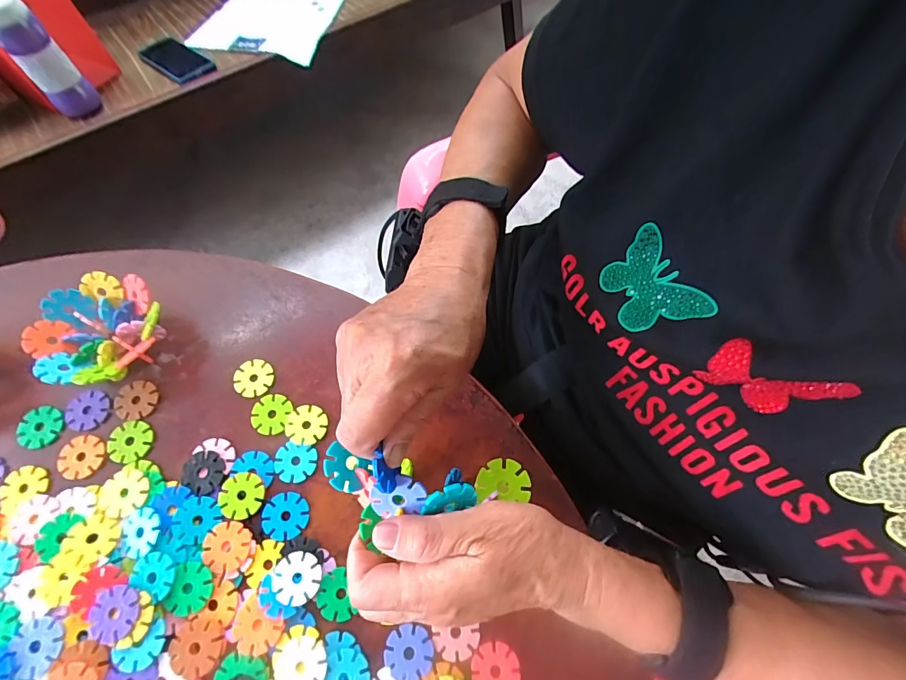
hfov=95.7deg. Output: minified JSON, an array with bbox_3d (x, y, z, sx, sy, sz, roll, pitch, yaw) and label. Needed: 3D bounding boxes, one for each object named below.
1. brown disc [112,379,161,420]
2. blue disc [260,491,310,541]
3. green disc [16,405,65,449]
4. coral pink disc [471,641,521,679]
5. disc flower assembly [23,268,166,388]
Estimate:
[{"bbox_3d":[-0.257,0.048,0.331,0.033,0.004,0.031,1,68,-2],"label":"brown disc"},{"bbox_3d":[-0.122,0.128,0.299,0.032,0.004,0.032,1,68,-2],"label":"blue disc"},{"bbox_3d":[-0.322,0.067,0.319,0.032,0.004,0.032,1,68,-2],"label":"green disc"},{"bbox_3d":[0.028,0.218,0.269,0.031,0.004,0.030,1,68,-2],"label":"coral pink disc"},{"bbox_3d":[-0.276,-0.004,0.330,0.087,0.041,0.087,1,68,-2],"label":"disc flower assembly"}]

